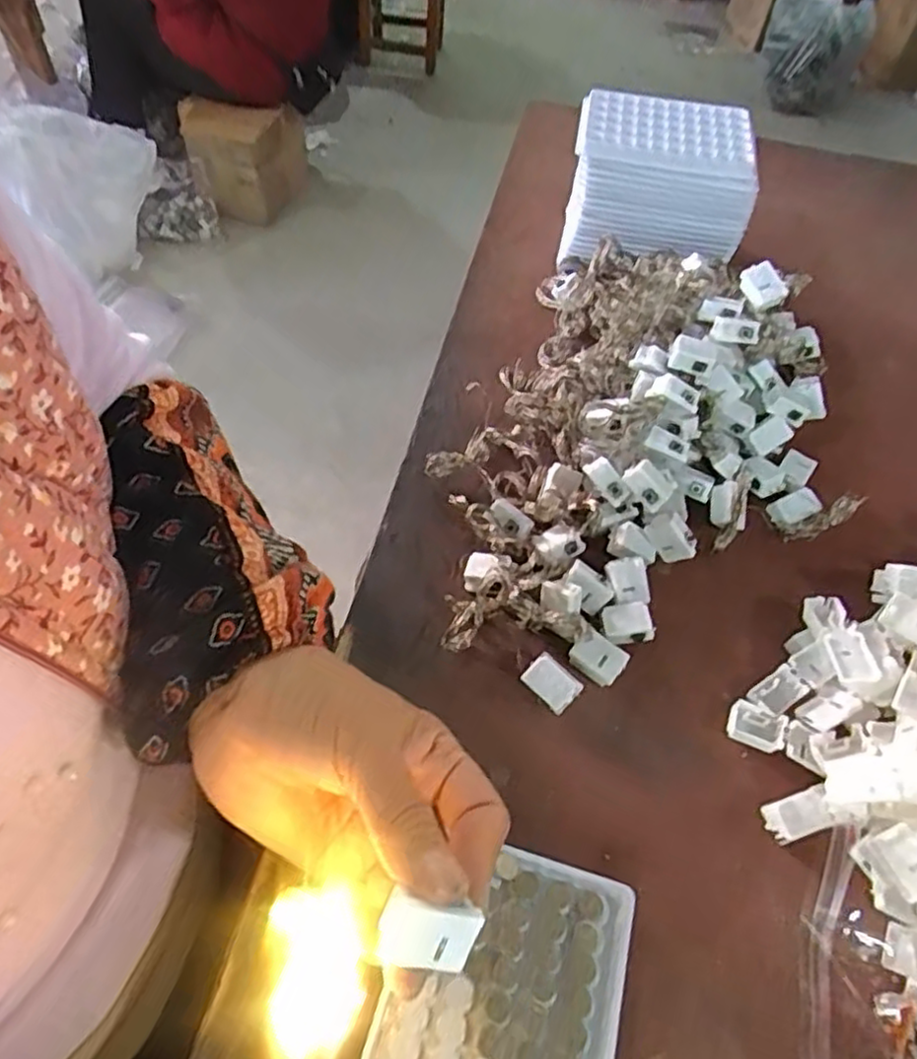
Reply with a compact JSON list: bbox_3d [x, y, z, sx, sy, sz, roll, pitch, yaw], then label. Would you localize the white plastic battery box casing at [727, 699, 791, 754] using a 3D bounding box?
[{"bbox_3d":[0.152,0.101,0.355,0.026,0.008,0.020,25,56,12],"label":"white plastic battery box casing"}]

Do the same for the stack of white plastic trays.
[{"bbox_3d":[0.151,-0.263,0.548,0.132,0.107,0.088,8,54,1],"label":"stack of white plastic trays"}]

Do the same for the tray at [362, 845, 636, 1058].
[{"bbox_3d":[0.015,0.198,0.274,0.092,0.007,0.129,17,55,7],"label":"tray"}]

